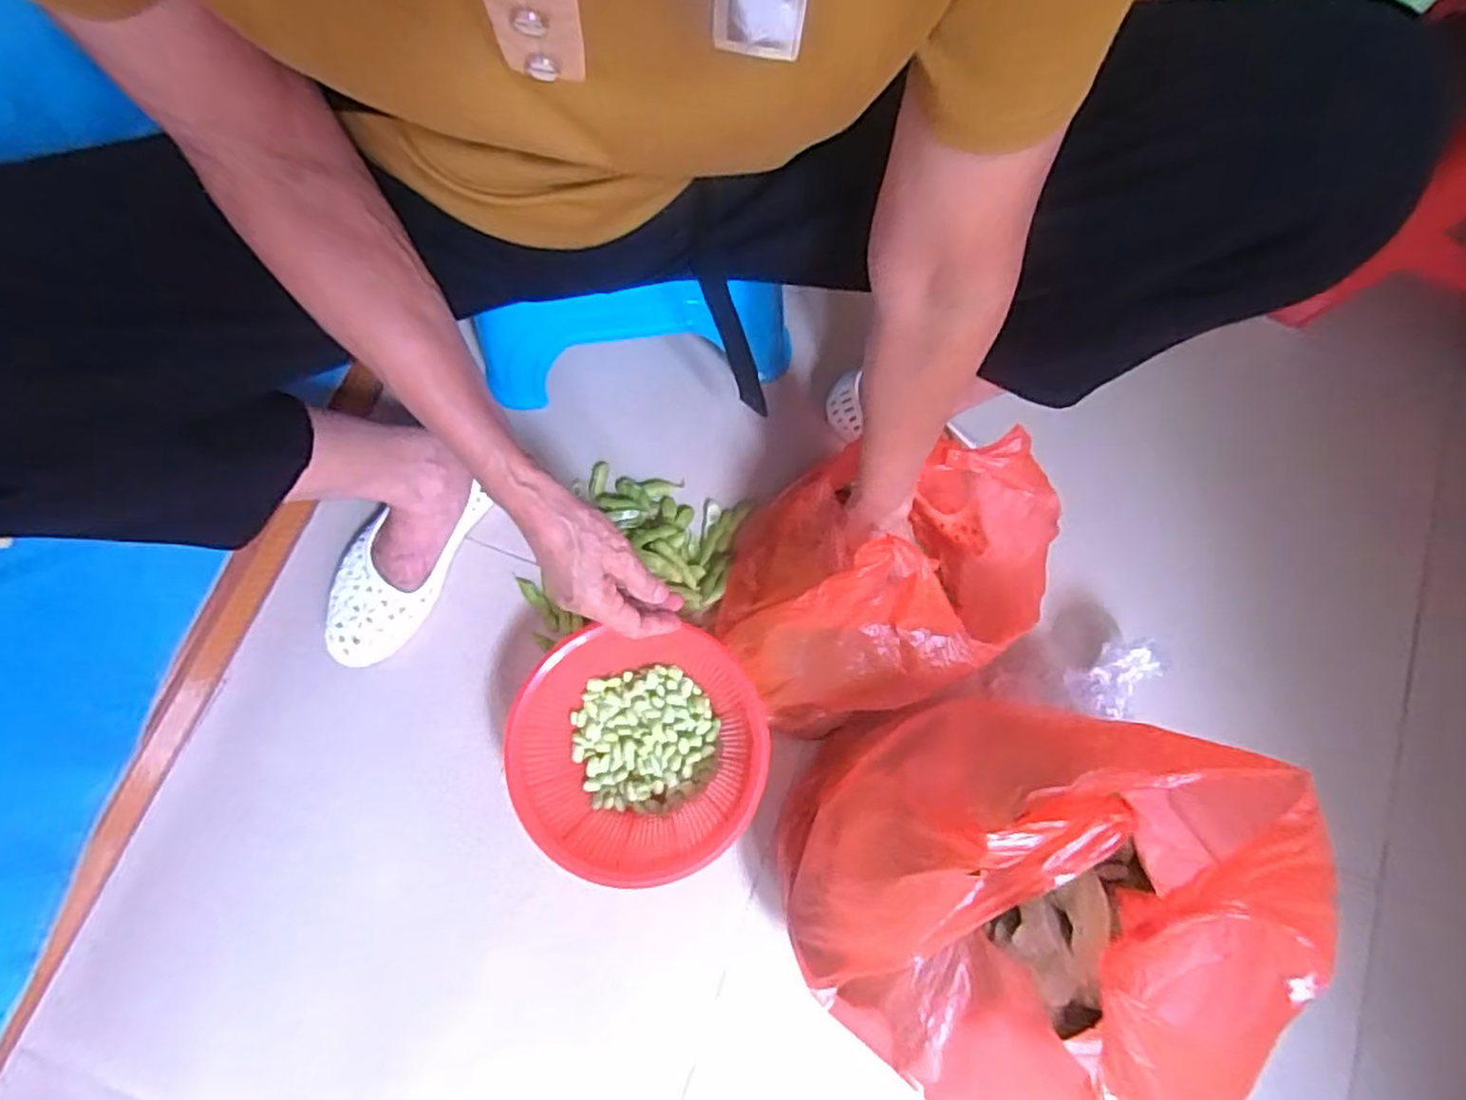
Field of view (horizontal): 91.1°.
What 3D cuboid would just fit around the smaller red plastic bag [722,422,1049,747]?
[{"bbox_3d":[0.119,0.018,0.558,0.241,0.182,0.197,-8,76,-3],"label":"smaller red plastic bag"}]

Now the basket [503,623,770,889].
[{"bbox_3d":[-0.071,0.161,0.575,0.189,0.076,0.177,-10,76,-4],"label":"basket"}]

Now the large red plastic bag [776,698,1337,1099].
[{"bbox_3d":[0.186,0.226,0.462,0.268,0.232,0.259,31,77,6],"label":"large red plastic bag"}]

